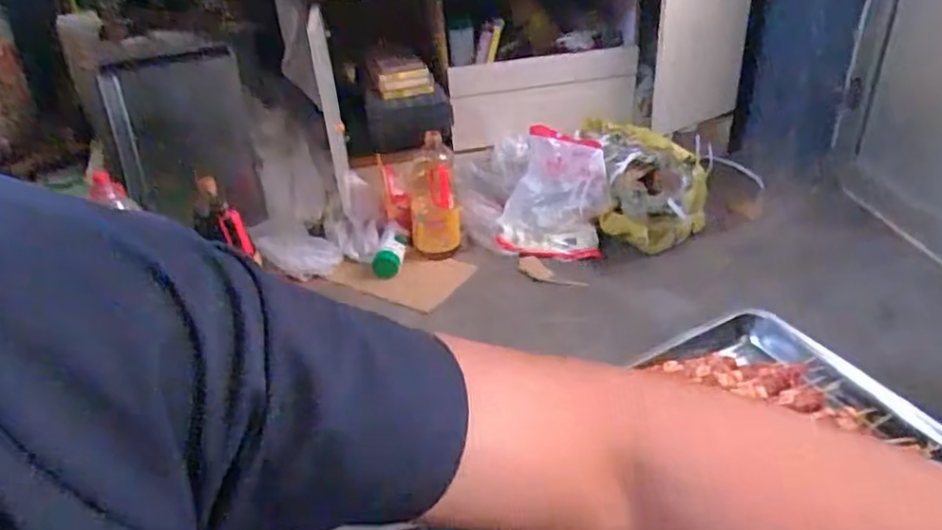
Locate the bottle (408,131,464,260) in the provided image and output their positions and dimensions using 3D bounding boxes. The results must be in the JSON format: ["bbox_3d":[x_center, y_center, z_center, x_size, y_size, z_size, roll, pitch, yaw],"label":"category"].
[{"bbox_3d":[-0.080,-0.148,1.486,0.108,0.268,0.120,-4,33,1],"label":"bottle"}]

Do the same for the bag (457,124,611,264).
[{"bbox_3d":[0.142,-0.162,1.544,0.326,0.212,0.178,5,34,15],"label":"bag"}]

